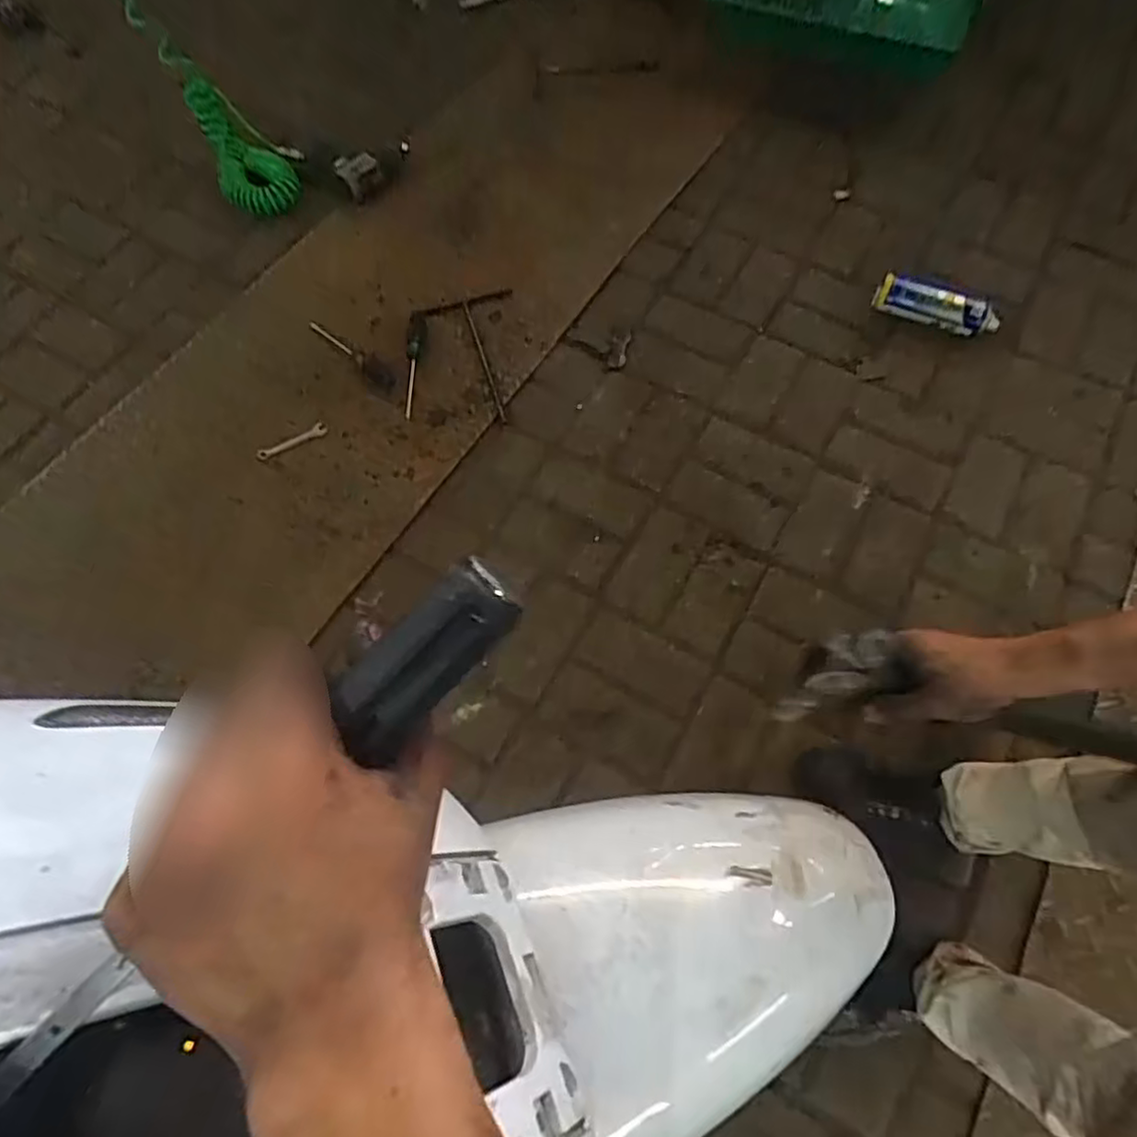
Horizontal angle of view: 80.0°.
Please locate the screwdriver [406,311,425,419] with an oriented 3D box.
[{"bbox_3d":[-0.301,-0.395,1.291,0.029,0.029,0.235,2,66,1],"label":"screwdriver"}]

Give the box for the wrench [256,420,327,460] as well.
[{"bbox_3d":[-0.499,-0.231,1.219,0.126,0.009,0.030,-28,69,-12],"label":"wrench"}]

